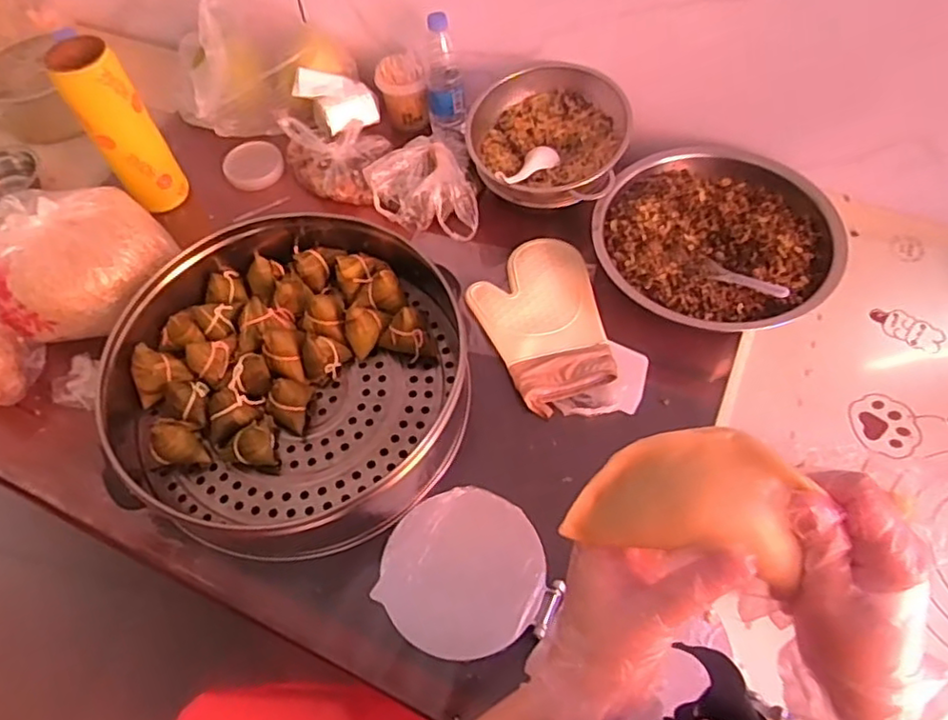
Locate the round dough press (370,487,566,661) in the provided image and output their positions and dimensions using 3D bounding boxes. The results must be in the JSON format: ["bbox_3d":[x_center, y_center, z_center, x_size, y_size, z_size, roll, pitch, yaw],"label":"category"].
[{"bbox_3d":[-0.014,0.249,0.756,0.190,0.009,0.187,-1,58,2],"label":"round dough press"}]

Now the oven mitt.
[{"bbox_3d":[0.111,-0.063,0.945,0.190,0.034,0.277,-22,60,-11],"label":"oven mitt"}]

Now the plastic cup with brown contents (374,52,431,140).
[{"bbox_3d":[-0.131,-0.486,1.163,0.085,0.107,0.096,-13,59,-5],"label":"plastic cup with brown contents"}]

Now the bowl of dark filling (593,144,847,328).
[{"bbox_3d":[0.354,-0.180,0.949,0.335,0.093,0.345,-1,58,2],"label":"bowl of dark filling"}]

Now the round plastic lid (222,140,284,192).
[{"bbox_3d":[-0.399,-0.354,1.147,0.103,0.023,0.101,-1,58,2],"label":"round plastic lid"}]

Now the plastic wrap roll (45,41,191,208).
[{"bbox_3d":[-0.556,-0.365,1.007,0.093,0.250,0.071,-38,64,-19],"label":"plastic wrap roll"}]

